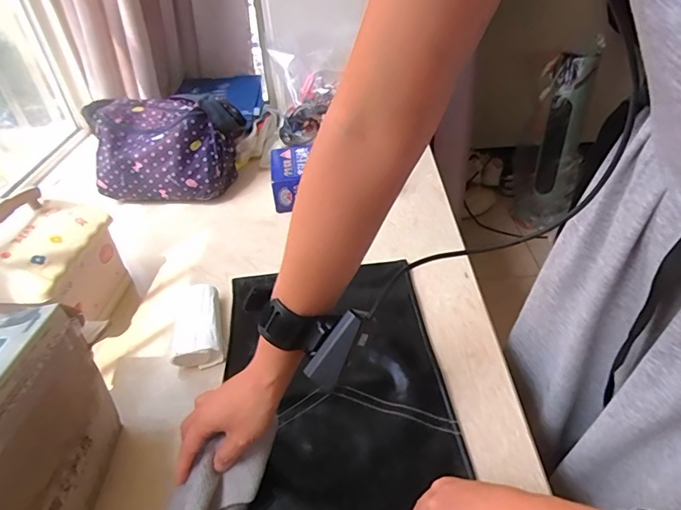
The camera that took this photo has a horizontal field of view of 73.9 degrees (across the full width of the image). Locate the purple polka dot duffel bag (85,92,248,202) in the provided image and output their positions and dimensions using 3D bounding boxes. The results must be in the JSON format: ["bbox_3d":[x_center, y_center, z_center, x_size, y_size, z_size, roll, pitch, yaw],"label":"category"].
[{"bbox_3d":[-0.358,-0.228,0.951,0.321,0.173,0.213,-2,38,5],"label":"purple polka dot duffel bag"}]

